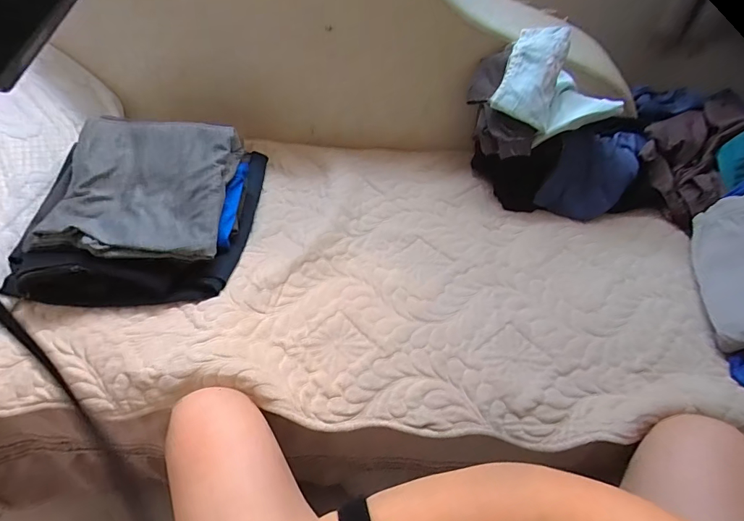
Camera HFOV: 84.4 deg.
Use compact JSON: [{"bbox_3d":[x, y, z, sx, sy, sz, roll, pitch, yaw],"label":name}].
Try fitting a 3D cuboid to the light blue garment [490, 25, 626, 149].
[{"bbox_3d":[0.324,-0.303,0.713,0.190,0.116,0.163,22,51,15],"label":"light blue garment"}]

